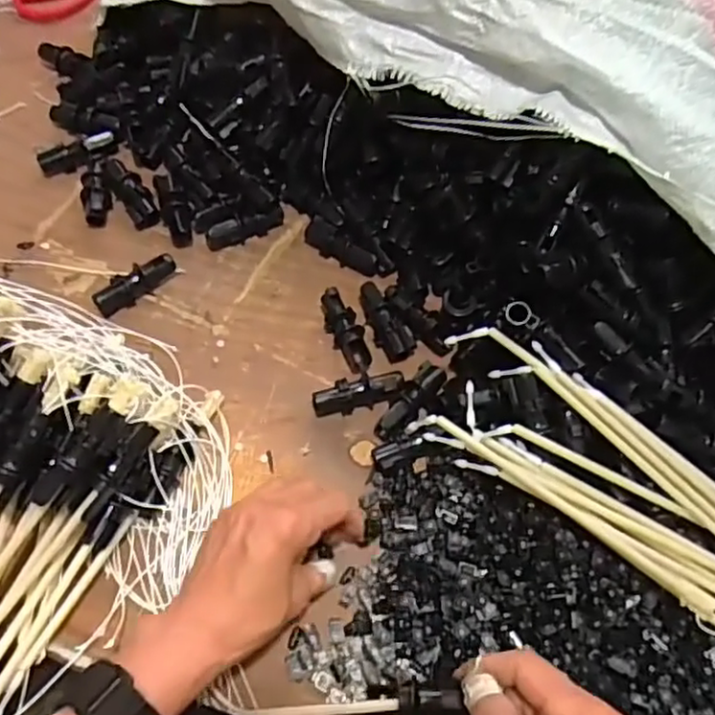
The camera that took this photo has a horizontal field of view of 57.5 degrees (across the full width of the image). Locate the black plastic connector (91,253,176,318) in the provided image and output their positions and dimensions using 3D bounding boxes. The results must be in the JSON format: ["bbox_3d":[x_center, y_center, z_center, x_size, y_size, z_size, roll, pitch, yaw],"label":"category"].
[{"bbox_3d":[-0.172,-0.058,0.508,0.069,0.021,0.018,-40,71,-20],"label":"black plastic connector"}]

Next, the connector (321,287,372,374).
[{"bbox_3d":[-0.009,-0.022,0.500,0.024,0.016,0.070,-26,67,-15],"label":"connector"}]

